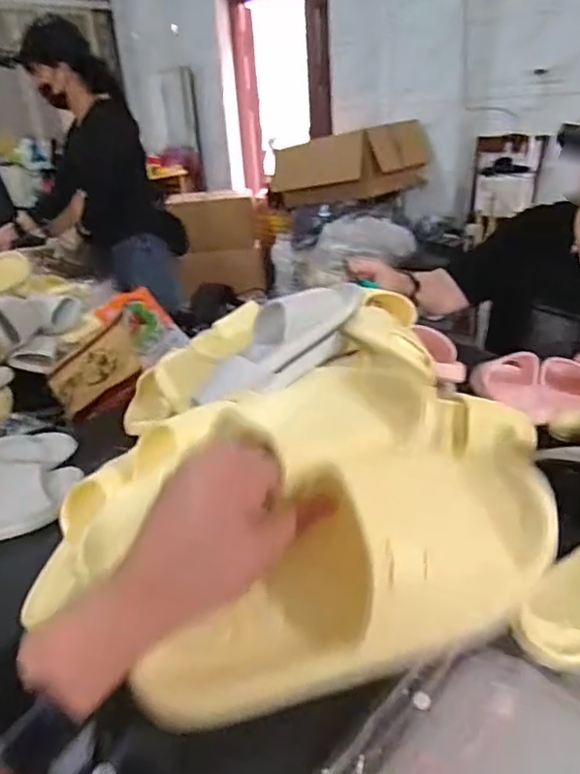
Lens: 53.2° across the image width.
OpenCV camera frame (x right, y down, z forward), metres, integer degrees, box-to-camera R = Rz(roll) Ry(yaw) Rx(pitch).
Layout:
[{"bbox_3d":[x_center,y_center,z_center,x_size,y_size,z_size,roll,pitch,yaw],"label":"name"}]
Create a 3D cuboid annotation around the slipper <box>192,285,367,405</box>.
[{"bbox_3d":[-0.014,-0.062,0.796,0.272,0.096,0.087,-37,34,-8],"label":"slipper"}]

